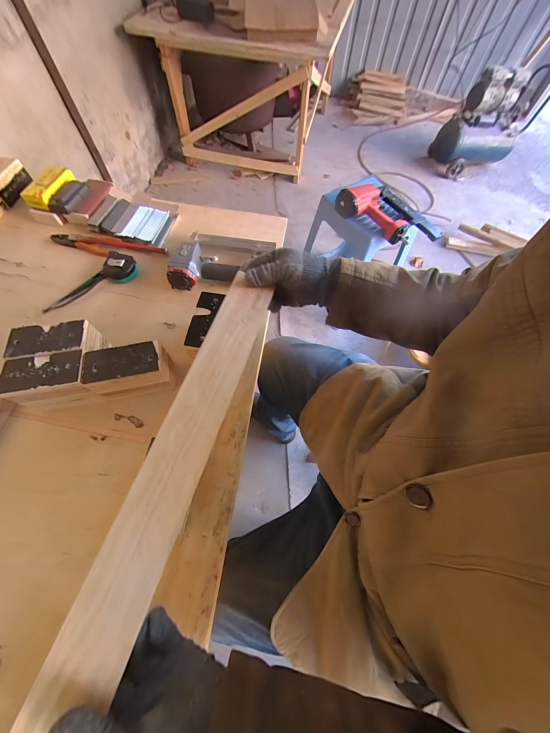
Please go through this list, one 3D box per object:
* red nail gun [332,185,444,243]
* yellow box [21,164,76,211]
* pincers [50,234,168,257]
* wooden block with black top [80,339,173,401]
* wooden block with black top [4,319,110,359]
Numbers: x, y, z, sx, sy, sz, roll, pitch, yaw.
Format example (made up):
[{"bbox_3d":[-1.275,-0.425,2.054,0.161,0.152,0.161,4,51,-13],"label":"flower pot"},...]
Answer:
[{"bbox_3d":[0.416,-0.549,0.929,0.362,0.088,0.213,29,67,12],"label":"red nail gun"},{"bbox_3d":[-0.556,-0.446,0.649,0.064,0.028,0.127,17,65,7],"label":"yellow box"},{"bbox_3d":[-0.406,-0.289,0.632,0.277,0.025,0.050,8,64,1],"label":"pincers"},{"bbox_3d":[-0.245,0.011,0.460,0.117,0.088,0.063,-10,65,-7],"label":"wooden block with black top"},{"bbox_3d":[-0.378,-0.029,0.473,0.123,0.089,0.062,-8,65,-5],"label":"wooden block with black top"}]

